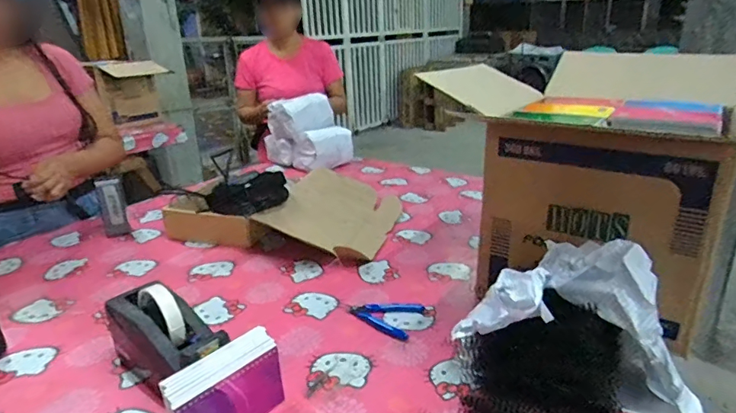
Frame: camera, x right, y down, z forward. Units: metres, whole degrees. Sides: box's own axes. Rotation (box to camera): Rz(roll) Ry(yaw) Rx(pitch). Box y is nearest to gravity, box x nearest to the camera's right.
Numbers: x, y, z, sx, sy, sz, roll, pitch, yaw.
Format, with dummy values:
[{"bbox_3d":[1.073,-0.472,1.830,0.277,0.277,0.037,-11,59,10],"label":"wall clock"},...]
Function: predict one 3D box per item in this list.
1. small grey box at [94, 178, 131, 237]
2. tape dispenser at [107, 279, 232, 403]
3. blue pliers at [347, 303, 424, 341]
[{"bbox_3d":[-0.562,0.001,1.056,0.049,0.125,0.034,-12,3,-26],"label":"small grey box"},{"bbox_3d":[-0.255,0.169,0.613,0.193,0.122,0.078,15,27,36],"label":"tape dispenser"},{"bbox_3d":[0.026,0.170,0.753,0.105,0.007,0.089,9,23,23],"label":"blue pliers"}]

